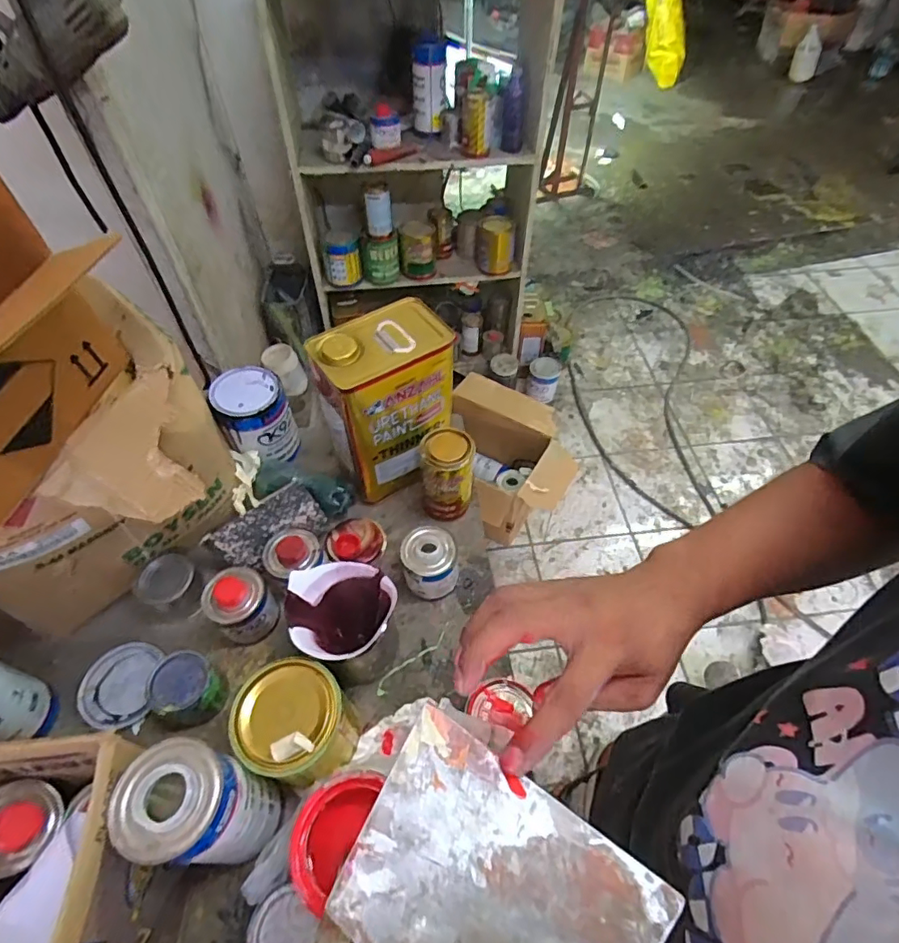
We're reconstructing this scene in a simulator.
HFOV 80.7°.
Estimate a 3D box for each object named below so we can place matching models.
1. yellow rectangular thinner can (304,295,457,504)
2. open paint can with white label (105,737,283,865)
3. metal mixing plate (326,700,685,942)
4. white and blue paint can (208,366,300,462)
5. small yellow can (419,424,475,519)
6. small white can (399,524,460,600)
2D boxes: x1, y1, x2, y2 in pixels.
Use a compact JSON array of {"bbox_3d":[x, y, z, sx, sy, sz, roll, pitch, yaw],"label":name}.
[{"bbox_3d":[-0.082,-0.084,0.739,0.159,0.249,0.107,-30,57,-20],"label":"yellow rectangular thinner can"},{"bbox_3d":[-0.214,0.300,0.469,0.080,0.170,0.078,-1,52,1],"label":"open paint can with white label"},{"bbox_3d":[0.019,0.189,0.240,0.136,0.006,0.096,30,50,22],"label":"metal mixing plate"},{"bbox_3d":[-0.295,-0.082,0.812,0.094,0.120,0.099,-1,52,1],"label":"white and blue paint can"},{"bbox_3d":[-0.004,0.008,0.746,0.068,0.130,0.069,-1,52,1],"label":"small yellow can"},{"bbox_3d":[-0.025,0.119,0.695,0.071,0.077,0.071,-5,52,-3],"label":"small white can"}]

